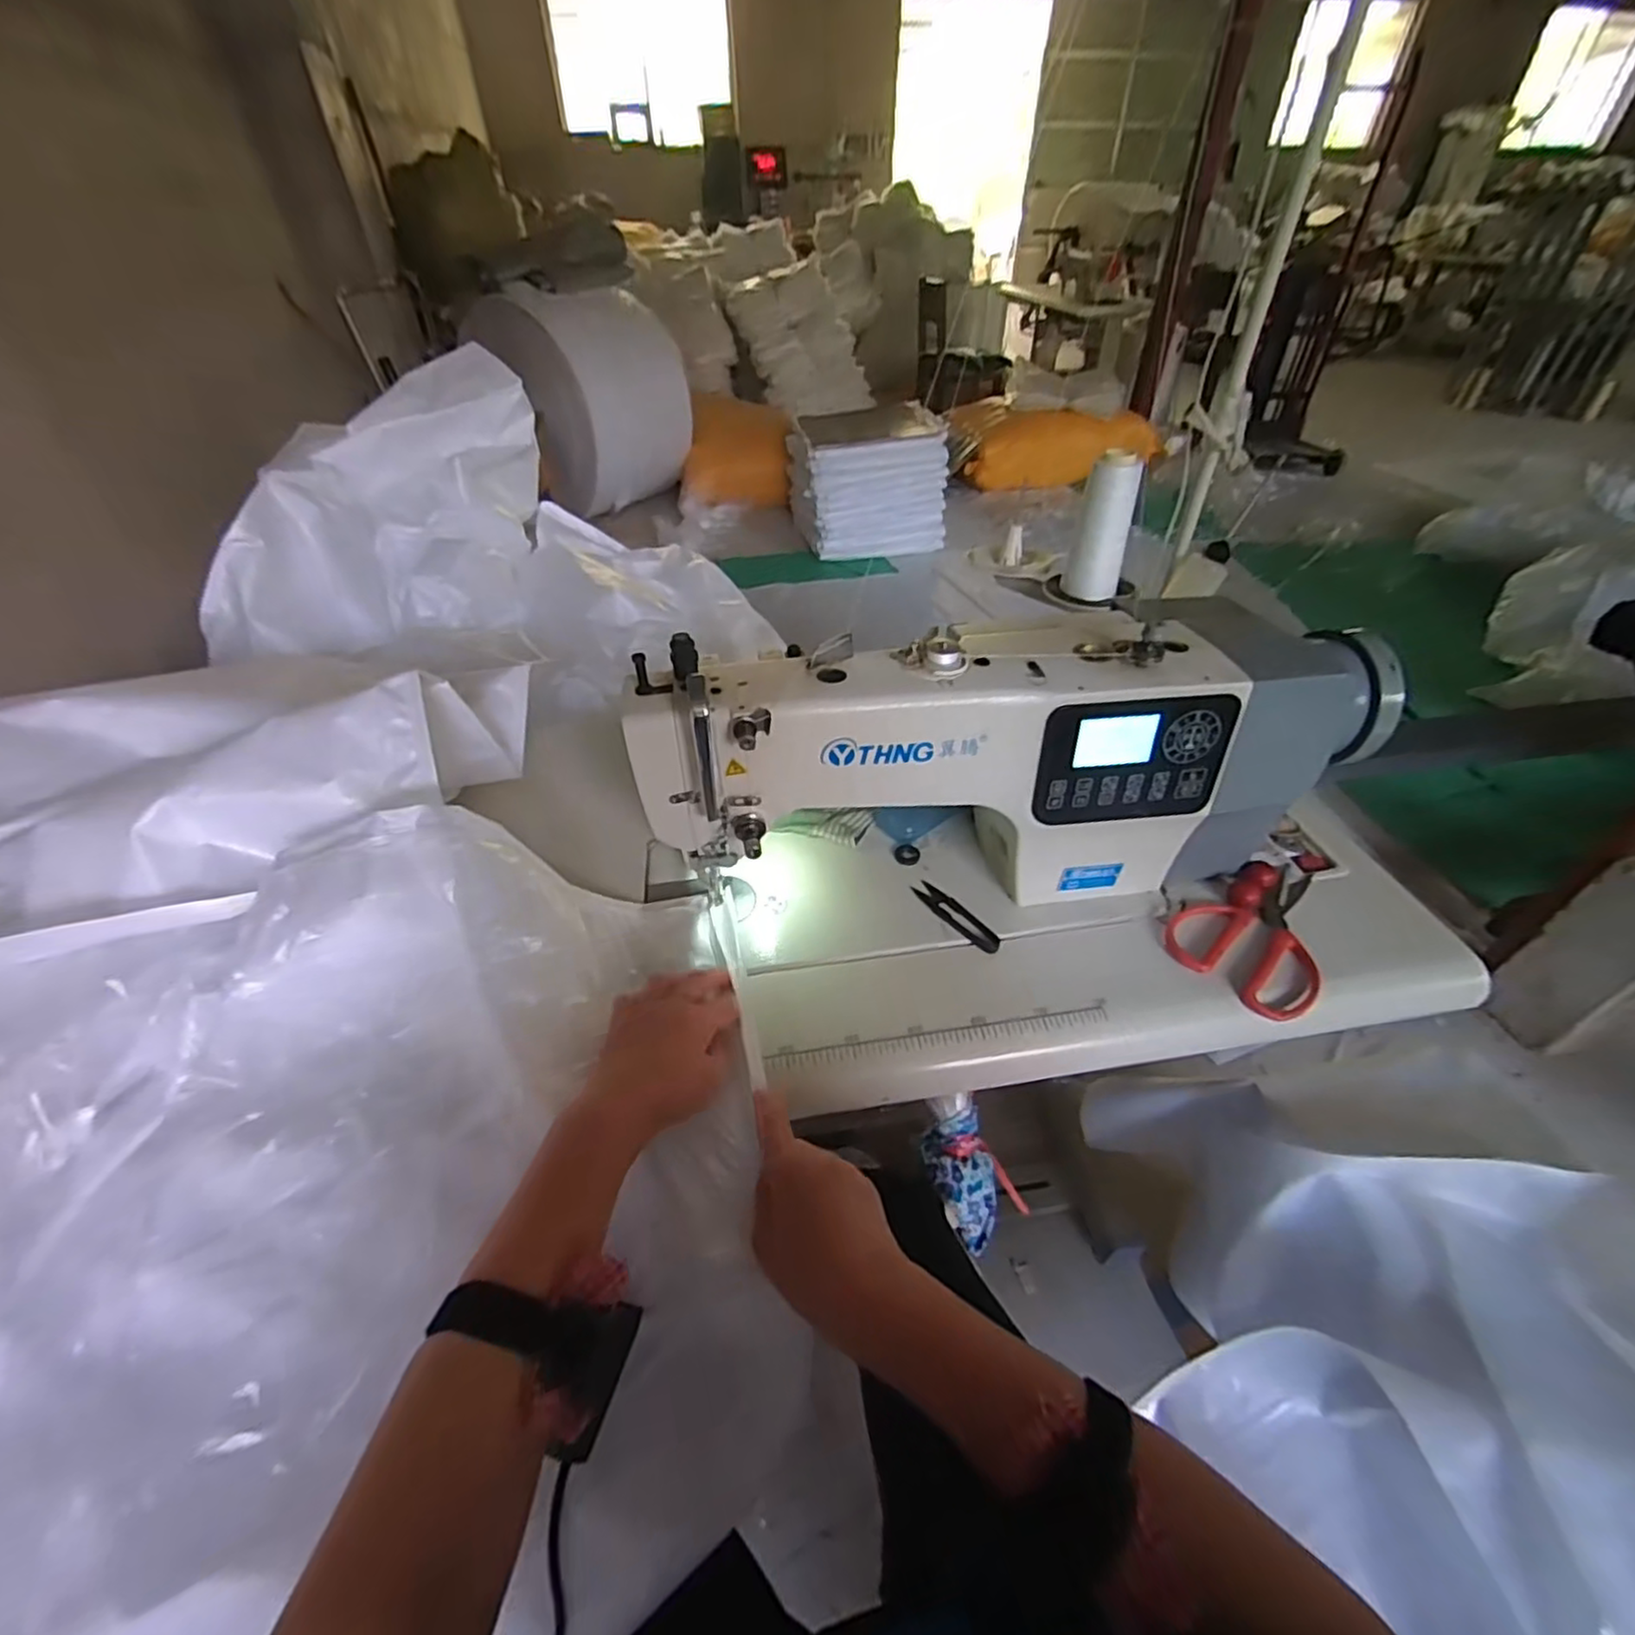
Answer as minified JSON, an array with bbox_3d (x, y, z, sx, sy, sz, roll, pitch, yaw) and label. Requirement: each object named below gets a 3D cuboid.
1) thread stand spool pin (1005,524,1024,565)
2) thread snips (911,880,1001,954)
[{"bbox_3d":[0.278,-0.383,0.978,0.022,0.049,0.027,12,44,13],"label":"thread stand spool pin"},{"bbox_3d":[0.127,0.088,0.631,0.023,0.007,0.097,-26,48,-25],"label":"thread snips"}]

